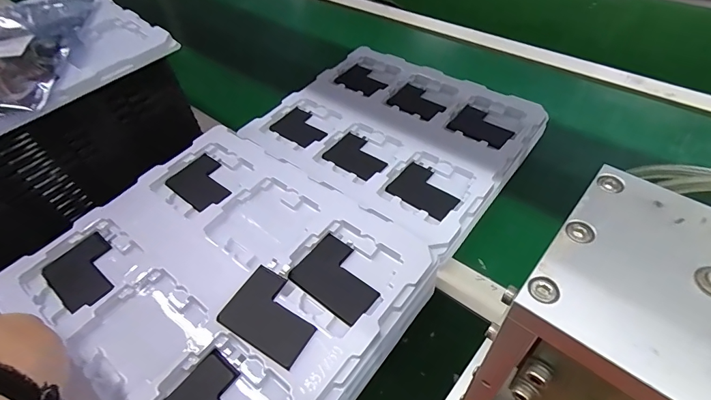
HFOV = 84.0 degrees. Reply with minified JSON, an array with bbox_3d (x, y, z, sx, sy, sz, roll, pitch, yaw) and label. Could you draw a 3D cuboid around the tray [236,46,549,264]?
[{"bbox_3d":[0.051,-0.097,0.521,0.315,0.023,0.274,29,59,27],"label":"tray"}]

